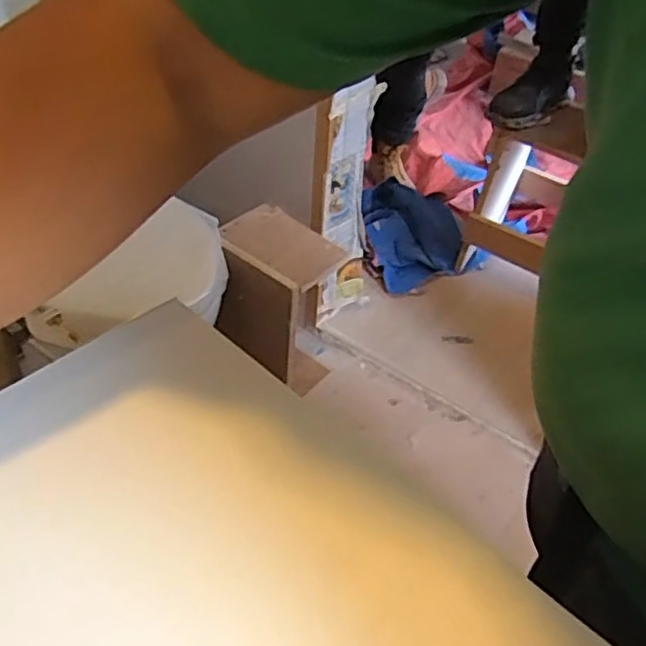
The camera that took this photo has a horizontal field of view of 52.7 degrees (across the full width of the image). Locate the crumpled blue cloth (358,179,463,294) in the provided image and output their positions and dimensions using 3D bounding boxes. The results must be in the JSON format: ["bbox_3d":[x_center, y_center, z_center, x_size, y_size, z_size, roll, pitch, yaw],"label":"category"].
[{"bbox_3d":[0.259,-0.255,1.840,0.274,0.104,0.349,4,45,0],"label":"crumpled blue cloth"}]

